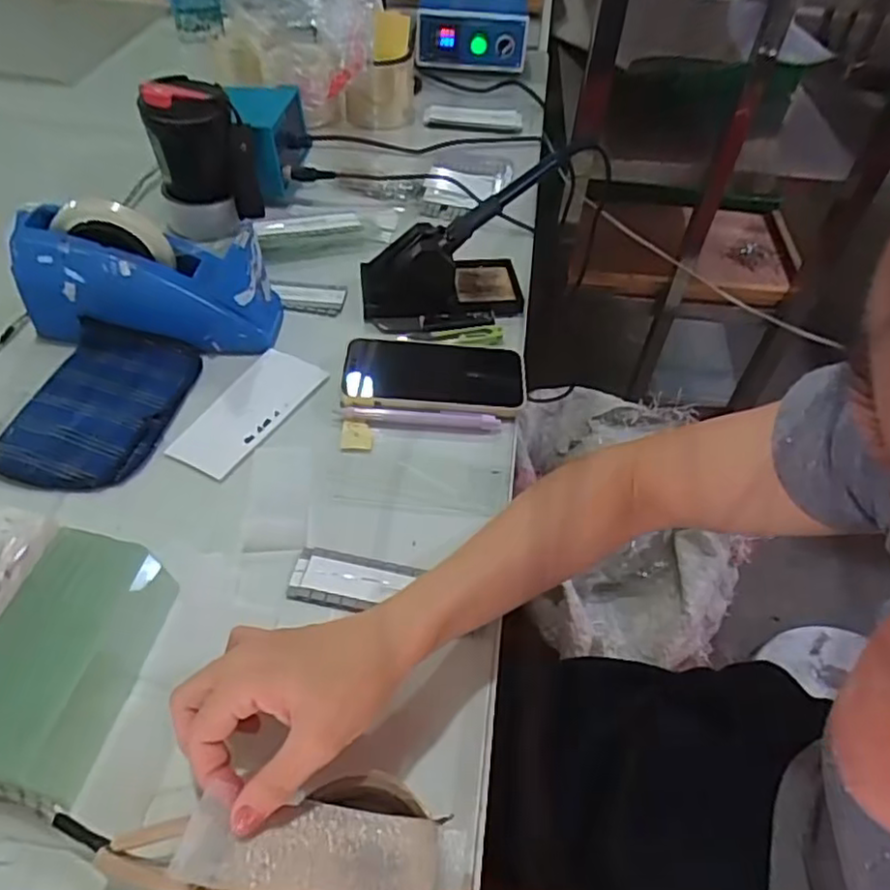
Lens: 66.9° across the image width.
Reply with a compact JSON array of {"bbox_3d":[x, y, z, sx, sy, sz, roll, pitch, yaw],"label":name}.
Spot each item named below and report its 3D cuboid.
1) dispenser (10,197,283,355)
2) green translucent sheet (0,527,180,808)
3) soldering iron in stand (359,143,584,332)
[{"bbox_3d":[-0.261,-0.147,0.594,0.214,0.105,0.064,2,49,-5],"label":"dispenser"},{"bbox_3d":[-0.222,0.122,0.397,0.082,0.013,0.138,35,52,-23],"label":"green translucent sheet"},{"bbox_3d":[0.017,-0.191,0.640,0.186,0.132,0.085,-7,50,-13],"label":"soldering iron in stand"}]

